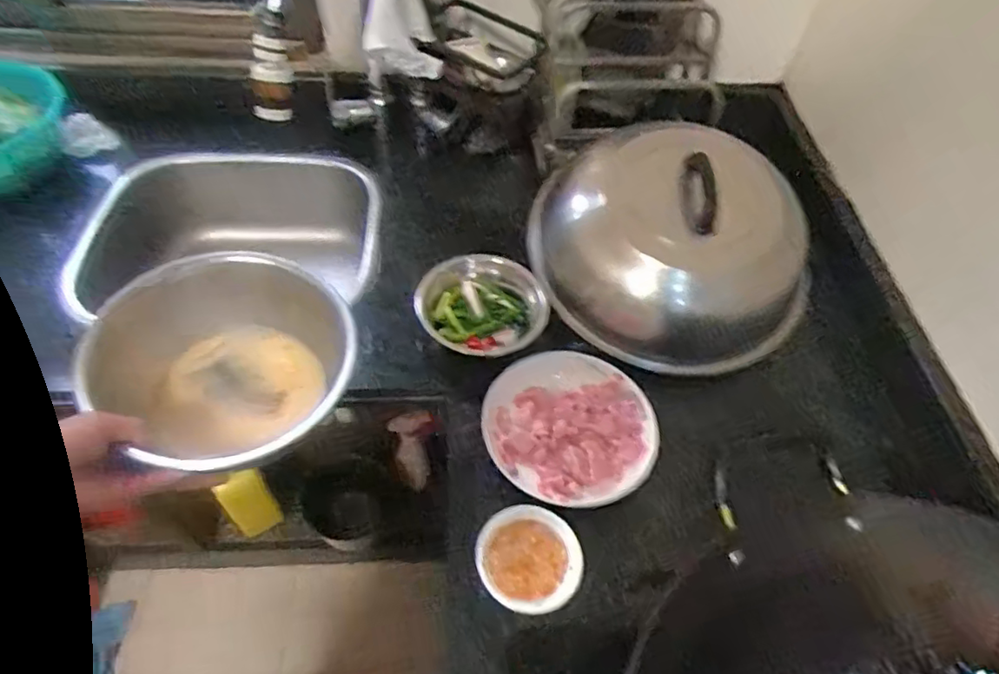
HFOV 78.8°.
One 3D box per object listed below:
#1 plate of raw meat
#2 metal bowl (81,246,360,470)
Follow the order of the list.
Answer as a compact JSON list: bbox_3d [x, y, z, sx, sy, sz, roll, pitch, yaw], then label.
[{"bbox_3d":[0.083,0.093,0.671,0.178,0.023,0.190,38,59,23],"label":"plate of raw meat"},{"bbox_3d":[-0.247,0.042,0.571,0.191,0.118,0.218,-36,62,-27],"label":"metal bowl"}]

